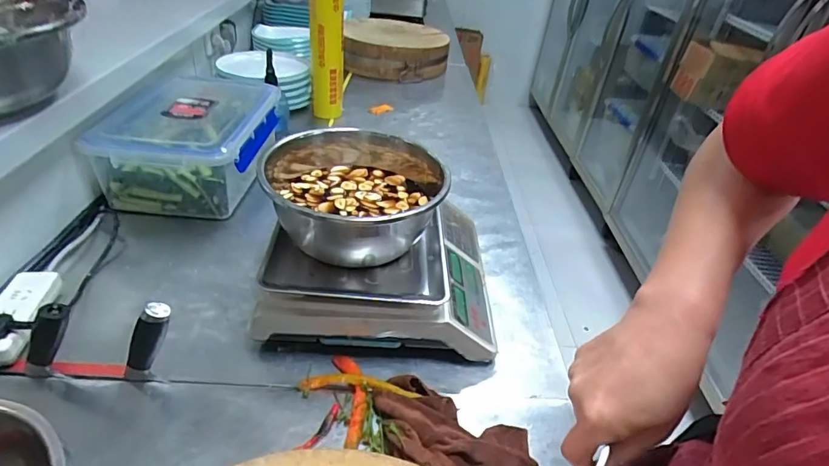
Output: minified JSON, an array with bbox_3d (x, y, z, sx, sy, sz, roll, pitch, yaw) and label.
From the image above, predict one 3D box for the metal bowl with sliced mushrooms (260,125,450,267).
[{"bbox_3d":[-0.085,-0.066,0.685,0.243,0.102,0.297,2,37,-7],"label":"metal bowl with sliced mushrooms"}]

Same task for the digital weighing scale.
[{"bbox_3d":[-0.043,0.034,0.738,0.323,0.122,0.316,4,37,-4],"label":"digital weighing scale"}]

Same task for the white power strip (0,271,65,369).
[{"bbox_3d":[-0.525,0.110,0.629,0.068,0.035,0.151,-5,38,-16],"label":"white power strip"}]

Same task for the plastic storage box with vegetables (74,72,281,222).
[{"bbox_3d":[-0.433,-0.186,0.966,0.264,0.142,0.362,3,37,-5],"label":"plastic storage box with vegetables"}]

